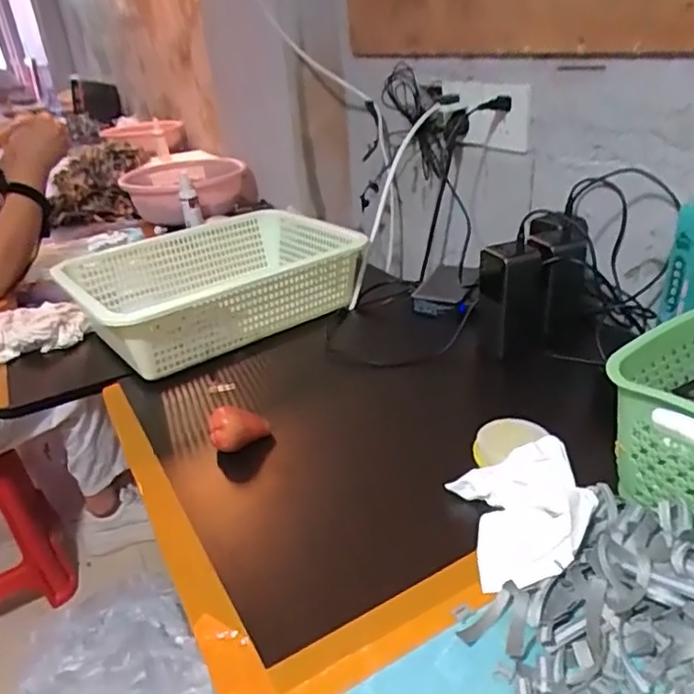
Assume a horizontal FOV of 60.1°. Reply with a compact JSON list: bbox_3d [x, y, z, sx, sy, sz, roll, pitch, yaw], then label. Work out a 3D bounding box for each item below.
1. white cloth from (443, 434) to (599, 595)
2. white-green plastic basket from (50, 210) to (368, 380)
[{"bbox_3d":[0.144,0.127,0.479,0.102,0.040,0.120,-7,29,-3],"label":"white cloth"},{"bbox_3d":[-0.184,-0.086,0.876,0.391,0.119,0.280,-23,33,-30],"label":"white-green plastic basket"}]

